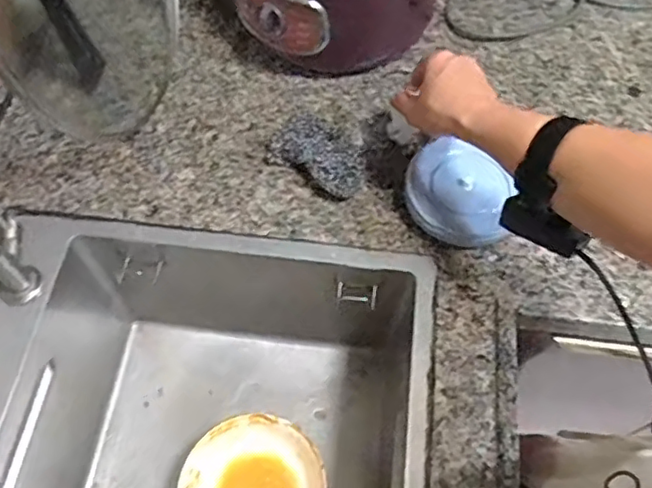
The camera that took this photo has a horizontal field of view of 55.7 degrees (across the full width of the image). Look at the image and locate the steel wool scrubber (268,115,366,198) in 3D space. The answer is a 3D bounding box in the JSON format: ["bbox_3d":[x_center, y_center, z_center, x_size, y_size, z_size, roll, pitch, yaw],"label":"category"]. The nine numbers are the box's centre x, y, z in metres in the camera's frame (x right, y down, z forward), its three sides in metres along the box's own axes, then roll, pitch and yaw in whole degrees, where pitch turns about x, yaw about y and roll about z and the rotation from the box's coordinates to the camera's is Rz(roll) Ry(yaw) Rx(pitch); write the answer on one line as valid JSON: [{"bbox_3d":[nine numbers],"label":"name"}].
[{"bbox_3d":[-0.004,-0.098,0.665,0.113,0.030,0.073,37,66,18],"label":"steel wool scrubber"}]

